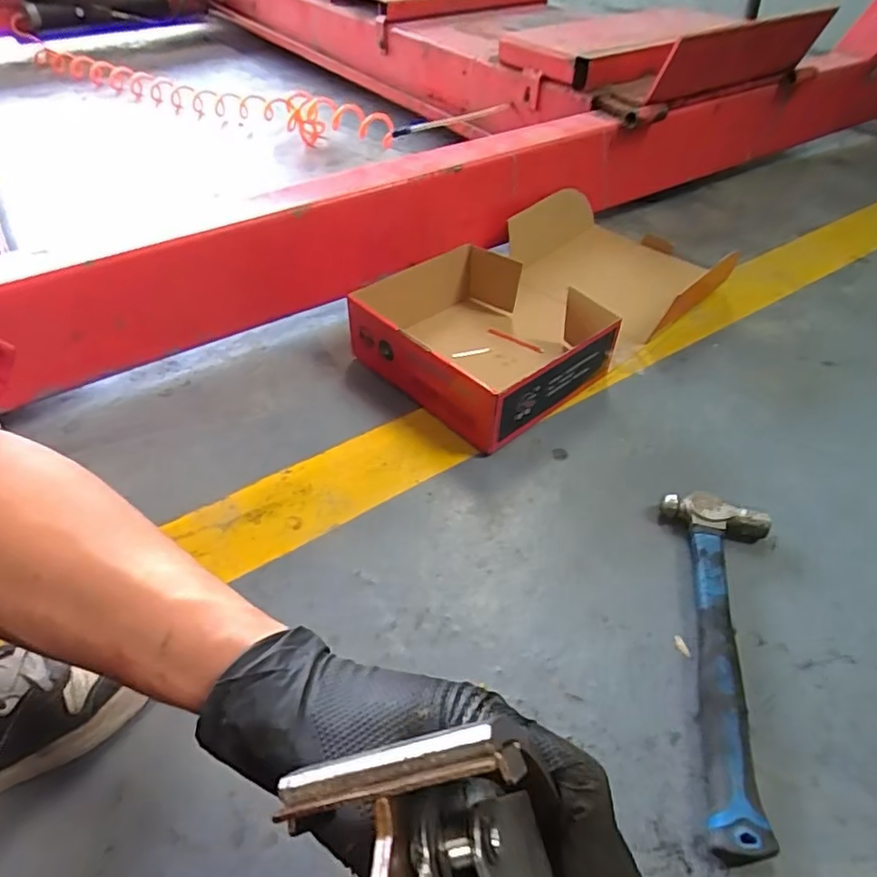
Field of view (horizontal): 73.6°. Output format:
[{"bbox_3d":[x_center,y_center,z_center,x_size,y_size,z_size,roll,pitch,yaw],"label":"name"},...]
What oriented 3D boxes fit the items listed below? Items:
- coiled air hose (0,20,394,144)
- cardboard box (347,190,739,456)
[{"bbox_3d":[-0.649,-0.922,1.563,1.358,0.099,0.112,24,51,22],"label":"coiled air hose"},{"bbox_3d":[0.150,-0.200,0.825,0.514,0.098,0.297,-31,53,-27],"label":"cardboard box"}]

